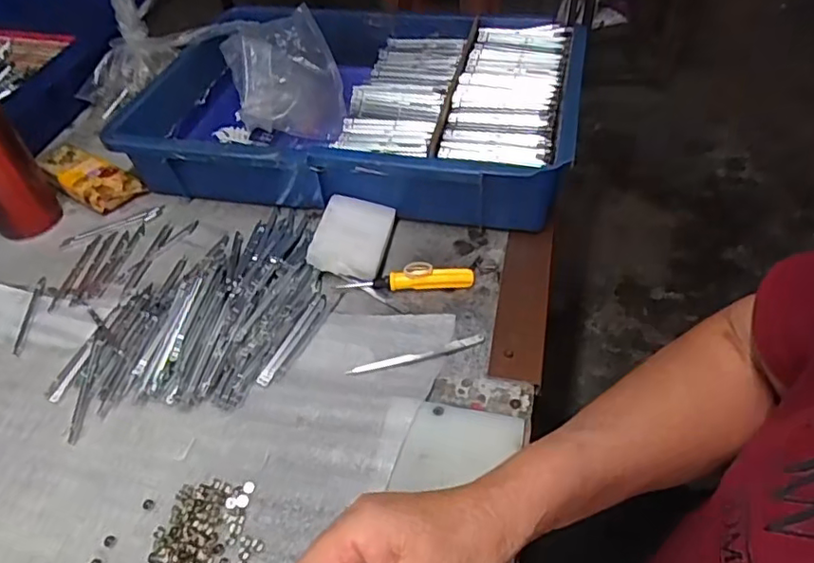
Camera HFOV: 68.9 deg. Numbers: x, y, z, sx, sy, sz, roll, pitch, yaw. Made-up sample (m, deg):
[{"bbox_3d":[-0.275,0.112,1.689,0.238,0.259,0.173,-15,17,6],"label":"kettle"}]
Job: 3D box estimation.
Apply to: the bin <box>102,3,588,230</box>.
[{"bbox_3d":[-0.056,-0.183,0.629,0.445,0.098,0.276,7,47,10],"label":"bin"}]

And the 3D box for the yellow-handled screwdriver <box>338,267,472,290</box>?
[{"bbox_3d":[0.000,-0.001,0.501,0.111,0.017,0.013,-2,47,1],"label":"yellow-handled screwdriver"}]

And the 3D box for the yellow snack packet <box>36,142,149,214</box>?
[{"bbox_3d":[-0.327,-0.105,0.606,0.113,0.037,0.050,22,52,22],"label":"yellow snack packet"}]

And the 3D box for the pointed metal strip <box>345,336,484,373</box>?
[{"bbox_3d":[0.007,0.056,0.453,0.106,0.004,0.013,-11,47,-8],"label":"pointed metal strip"}]

